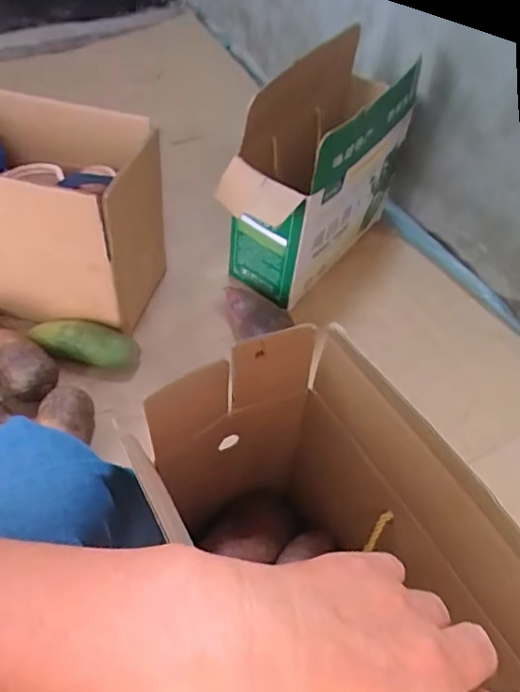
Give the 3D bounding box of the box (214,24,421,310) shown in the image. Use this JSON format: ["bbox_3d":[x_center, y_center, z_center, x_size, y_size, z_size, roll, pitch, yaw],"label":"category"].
[{"bbox_3d":[0.112,-0.312,0.950,0.180,0.330,0.439,27,54,15],"label":"box"}]

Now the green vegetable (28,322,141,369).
[{"bbox_3d":[-0.283,-0.005,0.847,0.184,0.057,0.065,12,52,3],"label":"green vegetable"}]

